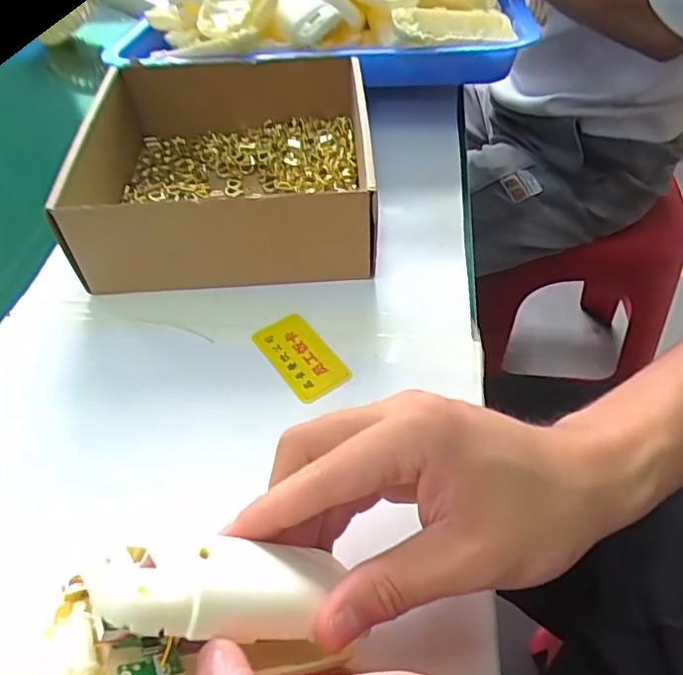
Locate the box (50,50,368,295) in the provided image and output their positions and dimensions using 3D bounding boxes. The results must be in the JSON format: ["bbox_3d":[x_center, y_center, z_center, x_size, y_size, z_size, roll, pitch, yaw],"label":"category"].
[{"bbox_3d":[-0.081,-0.138,0.444,0.194,0.068,0.208,-5,49,1],"label":"box"}]

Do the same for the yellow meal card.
[{"bbox_3d":[-0.025,0.011,0.360,0.034,0.004,0.066,-30,54,-19],"label":"yellow meal card"}]

